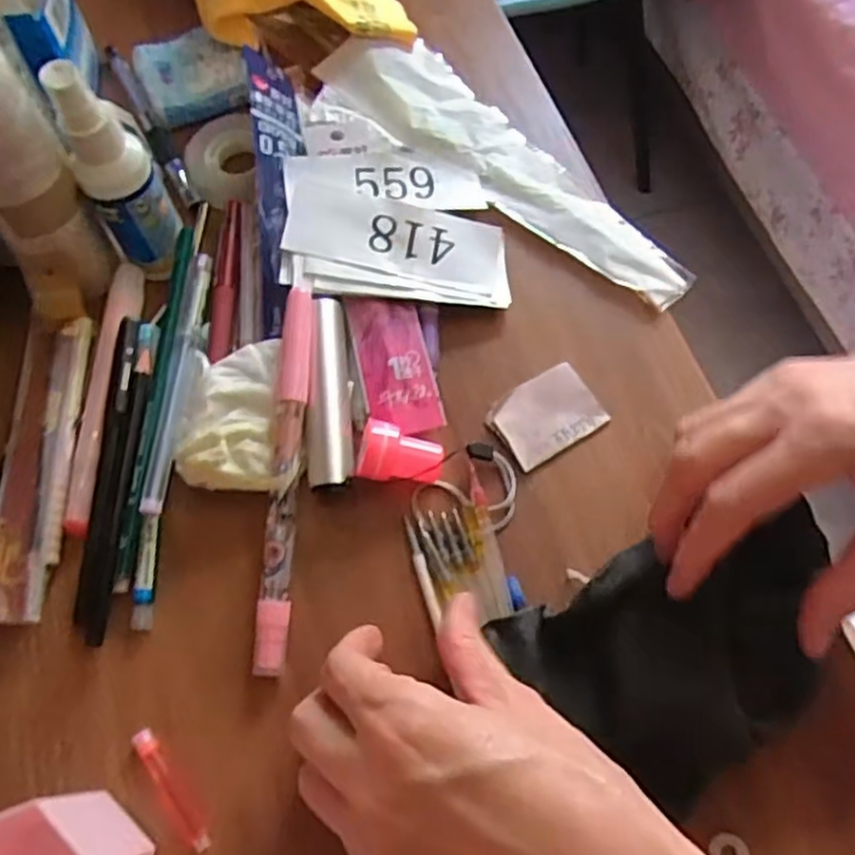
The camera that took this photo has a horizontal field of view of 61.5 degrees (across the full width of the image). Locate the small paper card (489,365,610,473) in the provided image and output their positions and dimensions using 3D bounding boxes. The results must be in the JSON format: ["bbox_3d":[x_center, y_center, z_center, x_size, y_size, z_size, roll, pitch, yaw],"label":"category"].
[{"bbox_3d":[0.057,-0.007,0.346,0.052,0.004,0.039,-30,70,-10],"label":"small paper card"}]

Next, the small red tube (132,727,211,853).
[{"bbox_3d":[-0.103,0.145,0.288,0.008,0.004,0.052,-34,71,-12],"label":"small red tube"}]

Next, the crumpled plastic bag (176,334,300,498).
[{"bbox_3d":[-0.090,-0.003,0.336,0.052,0.027,0.074,-10,68,-2],"label":"crumpled plastic bag"}]

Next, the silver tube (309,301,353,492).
[{"bbox_3d":[-0.046,-0.014,0.341,0.019,0.025,0.094,-4,68,0],"label":"silver tube"}]

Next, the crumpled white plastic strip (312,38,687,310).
[{"bbox_3d":[0.041,-0.149,0.400,0.063,0.008,0.243,-40,72,-14],"label":"crumpled white plastic strip"}]

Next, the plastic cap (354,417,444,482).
[{"bbox_3d":[-0.012,0.014,0.328,0.037,0.022,0.024,8,68,5],"label":"plastic cap"}]

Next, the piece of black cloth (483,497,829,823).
[{"bbox_3d":[0.111,0.078,0.293,0.139,0.026,0.090,-36,71,-12],"label":"piece of black cloth"}]

